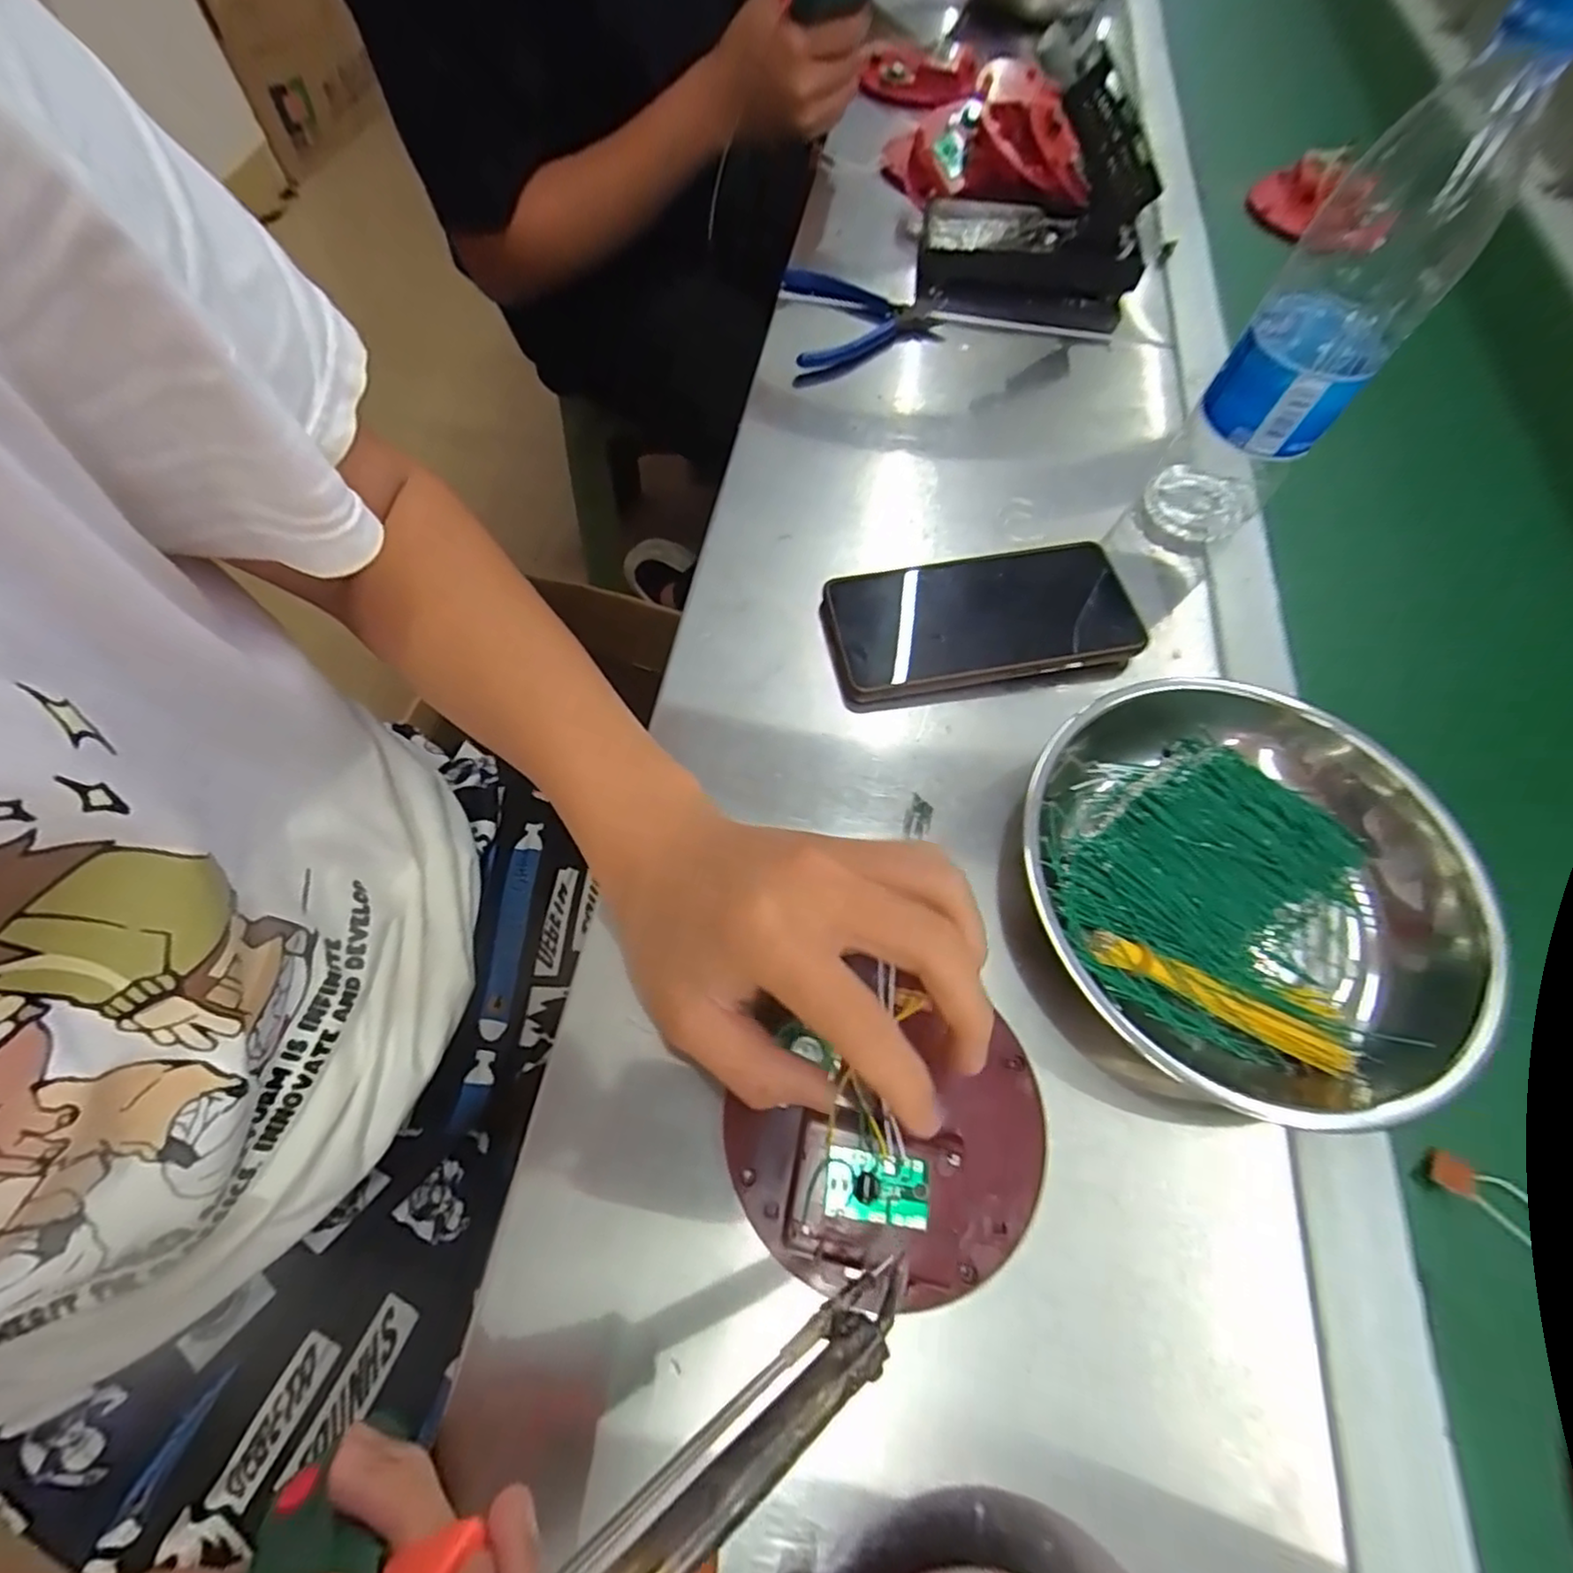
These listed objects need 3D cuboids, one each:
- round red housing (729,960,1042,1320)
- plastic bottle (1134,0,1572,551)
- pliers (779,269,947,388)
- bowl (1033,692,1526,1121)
[{"bbox_3d":[0.038,0.129,0.252,0.114,0.025,0.107,-1,63,2],"label":"round red housing"},{"bbox_3d":[0.249,-0.216,0.304,0.063,0.201,0.059,38,71,14],"label":"plastic bottle"},{"bbox_3d":[0.056,-0.334,0.486,0.114,0.025,0.105,1,65,-1],"label":"pliers"},{"bbox_3d":[0.192,0.037,0.283,0.162,0.051,0.184,-11,66,-7],"label":"bowl"}]

